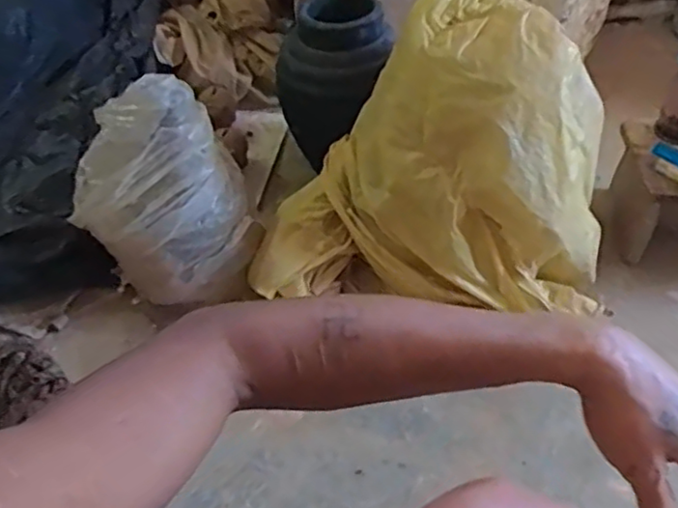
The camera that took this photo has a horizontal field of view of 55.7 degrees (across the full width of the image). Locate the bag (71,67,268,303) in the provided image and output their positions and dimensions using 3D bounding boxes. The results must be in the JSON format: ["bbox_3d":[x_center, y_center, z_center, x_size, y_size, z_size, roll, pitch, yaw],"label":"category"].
[{"bbox_3d":[-0.250,-0.081,0.903,0.236,0.297,0.140,-9,47,-8],"label":"bag"}]

